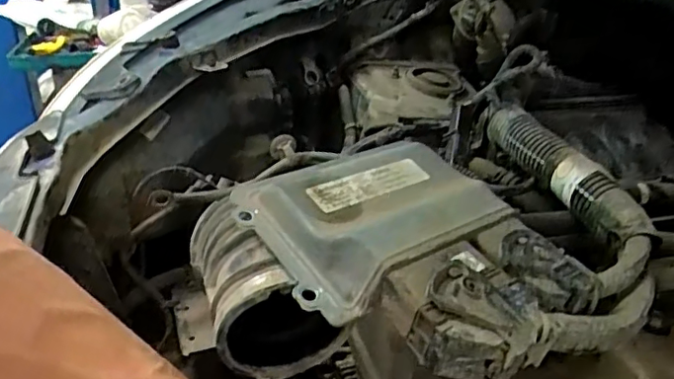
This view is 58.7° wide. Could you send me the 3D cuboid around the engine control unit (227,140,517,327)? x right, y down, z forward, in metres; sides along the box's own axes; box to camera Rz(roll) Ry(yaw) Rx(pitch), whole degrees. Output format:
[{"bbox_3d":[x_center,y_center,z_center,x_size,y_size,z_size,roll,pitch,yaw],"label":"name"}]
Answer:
[{"bbox_3d":[0.019,0.009,0.323,0.124,0.032,0.106,-17,32,-31],"label":"engine control unit"}]

